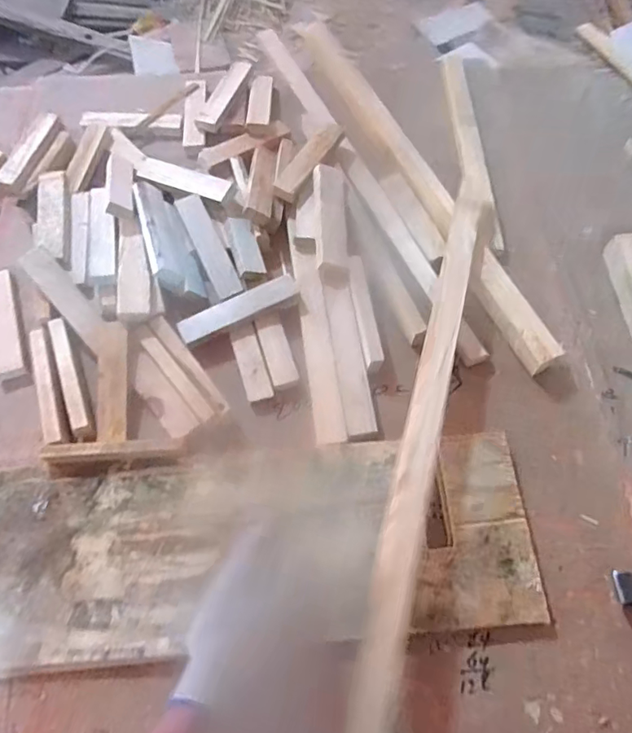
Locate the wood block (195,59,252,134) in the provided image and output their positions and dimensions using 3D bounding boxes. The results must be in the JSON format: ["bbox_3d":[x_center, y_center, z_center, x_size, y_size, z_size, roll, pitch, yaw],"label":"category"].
[{"bbox_3d":[-0.150,-0.446,0.867,0.037,0.019,0.167,18,66,8],"label":"wood block"}]

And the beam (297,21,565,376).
[{"bbox_3d":[0.124,-0.312,0.811,0.062,0.048,0.773,-22,65,-11],"label":"beam"}]

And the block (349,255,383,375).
[{"bbox_3d":[0.062,-0.071,0.679,0.023,0.018,0.162,-8,65,-4],"label":"block"}]

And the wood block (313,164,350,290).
[{"bbox_3d":[0.021,-0.195,0.724,0.042,0.032,0.188,-2,64,-1],"label":"wood block"}]

